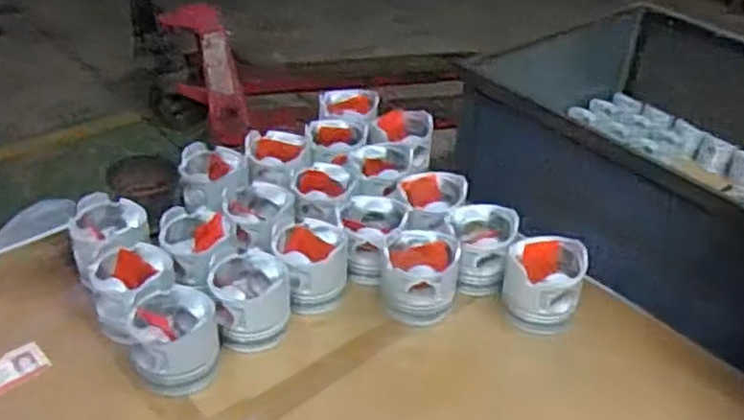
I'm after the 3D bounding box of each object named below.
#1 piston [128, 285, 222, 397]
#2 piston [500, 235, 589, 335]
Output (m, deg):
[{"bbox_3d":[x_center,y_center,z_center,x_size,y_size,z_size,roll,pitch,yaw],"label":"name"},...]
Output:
[{"bbox_3d":[-0.217,0.142,0.835,0.097,0.075,0.093,-11,37,-18],"label":"piston"},{"bbox_3d":[0.207,0.093,0.927,0.093,0.086,0.091,8,35,8],"label":"piston"}]

